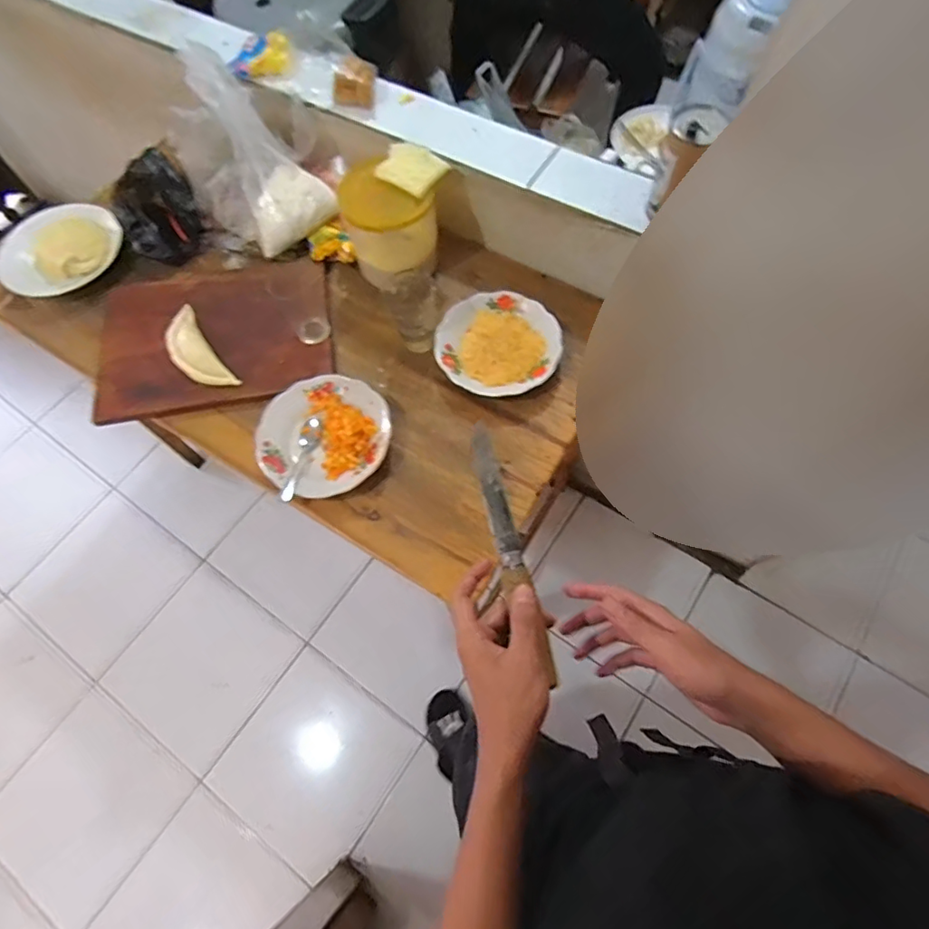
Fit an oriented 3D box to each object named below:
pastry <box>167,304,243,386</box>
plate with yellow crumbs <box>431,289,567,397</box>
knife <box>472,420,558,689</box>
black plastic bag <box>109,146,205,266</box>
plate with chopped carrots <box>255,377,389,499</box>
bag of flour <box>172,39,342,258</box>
[{"bbox_3d":[-0.462,-0.193,0.940,0.071,0.028,0.190,-35,69,-14],"label":"pastry"},{"bbox_3d":[0.056,-0.201,0.926,0.201,0.033,0.186,-2,72,6],"label":"plate with yellow crumbs"},{"bbox_3d":[0.039,0.071,0.492,0.026,0.016,0.228,-11,71,-9],"label":"knife"},{"bbox_3d":[-0.575,-0.472,1.039,0.139,0.132,0.187,-30,68,-12],"label":"black plastic bag"},{"bbox_3d":[-0.224,-0.049,0.868,0.205,0.037,0.194,-1,65,1],"label":"plate with chopped carrots"},{"bbox_3d":[-0.367,-0.542,0.953,0.223,0.240,0.227,-25,67,-10],"label":"bag of flour"}]

